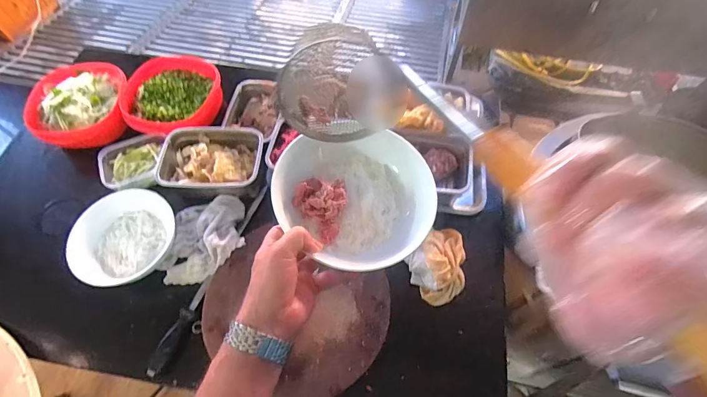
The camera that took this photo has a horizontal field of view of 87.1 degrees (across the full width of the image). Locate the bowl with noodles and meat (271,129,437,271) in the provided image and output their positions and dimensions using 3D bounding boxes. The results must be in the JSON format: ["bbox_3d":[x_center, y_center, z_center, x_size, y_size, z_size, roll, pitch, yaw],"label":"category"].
[{"bbox_3d":[0.008,-0.007,0.463,0.183,0.081,0.178,-1,61,1],"label":"bowl with noodles and meat"}]

